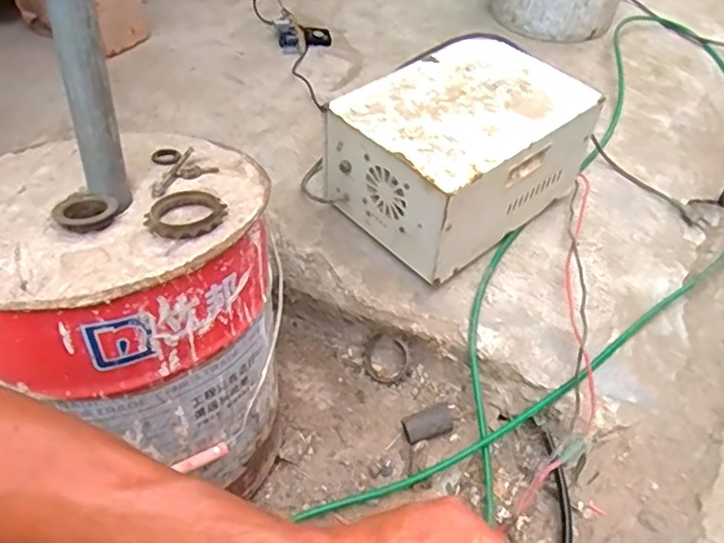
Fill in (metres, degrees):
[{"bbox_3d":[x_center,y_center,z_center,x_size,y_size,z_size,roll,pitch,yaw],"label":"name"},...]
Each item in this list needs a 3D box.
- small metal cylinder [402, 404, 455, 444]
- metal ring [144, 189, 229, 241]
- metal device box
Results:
[{"bbox_3d":[0.078,0.180,0.704,0.058,0.024,0.032,-16,43,-11],"label":"small metal cylinder"},{"bbox_3d":[-0.142,-0.047,0.486,0.058,0.009,0.058,-4,42,3],"label":"metal ring"},{"bbox_3d":[0.133,-0.157,0.810,0.294,0.184,0.218,-32,48,-26],"label":"metal device box"}]

